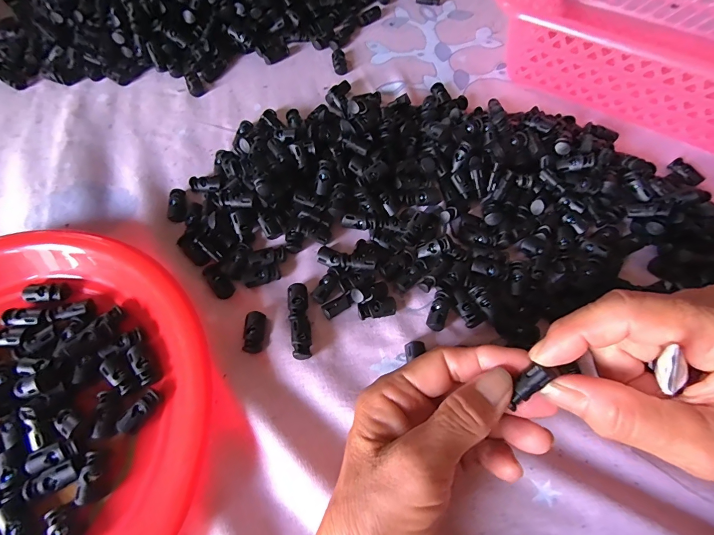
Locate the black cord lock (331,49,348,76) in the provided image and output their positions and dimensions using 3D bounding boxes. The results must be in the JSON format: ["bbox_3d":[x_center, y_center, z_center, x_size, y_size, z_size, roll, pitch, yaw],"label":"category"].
[{"bbox_3d":[-0.018,-0.214,0.371,0.014,0.007,0.032,-14,67,-5],"label":"black cord lock"}]

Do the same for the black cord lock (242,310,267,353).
[{"bbox_3d":[-0.071,0.044,0.246,0.013,0.008,0.028,3,67,2],"label":"black cord lock"}]

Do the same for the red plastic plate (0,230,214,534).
[{"bbox_3d":[-0.220,0.095,0.213,0.262,0.029,0.246,0,67,1],"label":"red plastic plate"}]

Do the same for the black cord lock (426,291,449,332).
[{"bbox_3d":[0.058,0.031,0.253,0.011,0.011,0.028,17,68,8],"label":"black cord lock"}]

